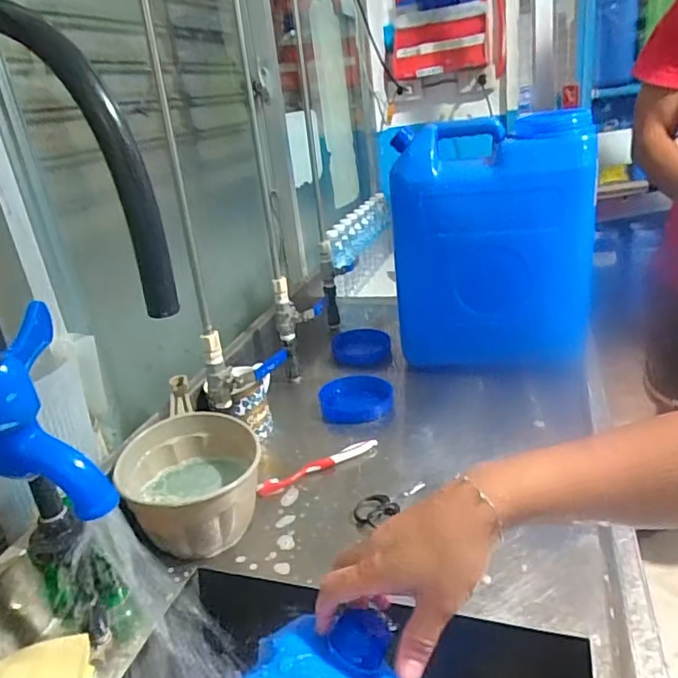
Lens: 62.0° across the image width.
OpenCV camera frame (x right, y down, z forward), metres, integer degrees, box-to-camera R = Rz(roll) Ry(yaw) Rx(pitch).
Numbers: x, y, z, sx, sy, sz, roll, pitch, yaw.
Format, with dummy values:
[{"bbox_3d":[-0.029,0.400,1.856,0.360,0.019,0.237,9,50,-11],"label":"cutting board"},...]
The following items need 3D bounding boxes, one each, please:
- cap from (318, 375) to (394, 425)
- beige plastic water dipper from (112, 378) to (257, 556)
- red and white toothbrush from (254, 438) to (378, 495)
[{"bbox_3d":[0.028,0.098,0.939,0.119,0.026,0.120,-7,23,3],"label":"cap"},{"bbox_3d":[-0.192,0.168,0.745,0.163,0.119,0.276,-14,24,-15],"label":"beige plastic water dipper"},{"bbox_3d":[-0.028,0.177,0.785,0.179,0.016,0.025,-17,25,-20],"label":"red and white toothbrush"}]

